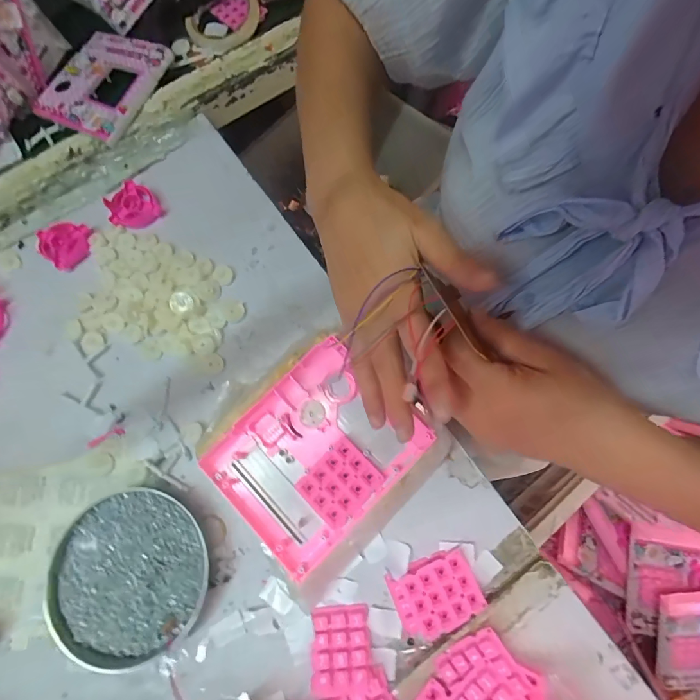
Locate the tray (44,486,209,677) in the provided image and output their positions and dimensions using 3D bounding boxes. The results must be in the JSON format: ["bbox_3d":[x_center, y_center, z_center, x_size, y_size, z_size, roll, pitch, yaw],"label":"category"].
[{"bbox_3d":[-0.195,0.199,0.326,0.131,0.022,0.132,0,75,1],"label":"tray"}]

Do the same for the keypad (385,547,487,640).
[{"bbox_3d":[0.073,0.208,0.316,0.070,0.015,0.051,-24,75,-5],"label":"keypad"}]

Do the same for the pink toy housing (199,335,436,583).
[{"bbox_3d":[-0.031,0.088,0.322,0.160,0.020,0.129,-43,78,-10],"label":"pink toy housing"}]

